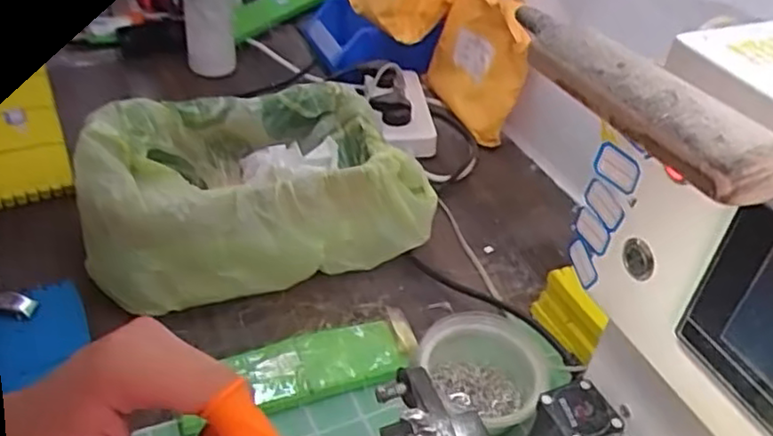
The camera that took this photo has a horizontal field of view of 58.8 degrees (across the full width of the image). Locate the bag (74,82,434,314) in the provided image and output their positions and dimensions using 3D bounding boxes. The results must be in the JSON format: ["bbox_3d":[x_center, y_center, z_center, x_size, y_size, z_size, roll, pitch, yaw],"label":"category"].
[{"bbox_3d":[-0.124,-0.026,0.655,0.294,0.116,0.176,-13,43,-22],"label":"bag"}]

